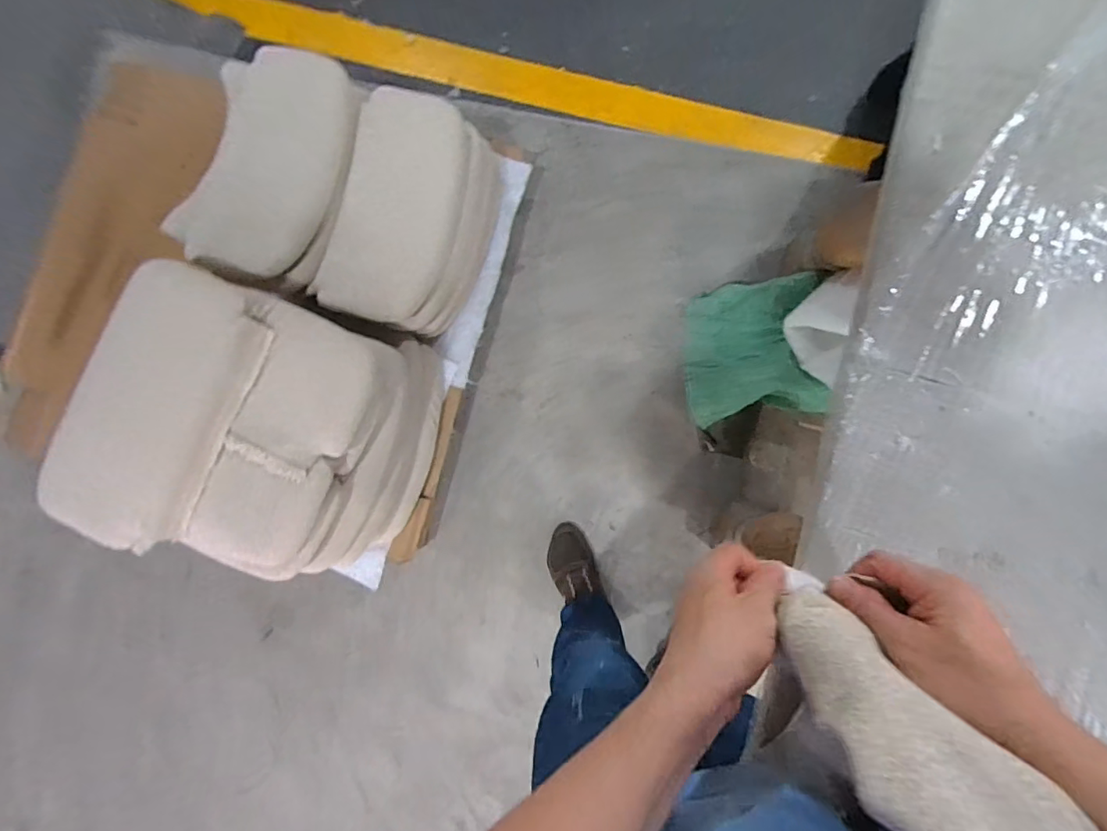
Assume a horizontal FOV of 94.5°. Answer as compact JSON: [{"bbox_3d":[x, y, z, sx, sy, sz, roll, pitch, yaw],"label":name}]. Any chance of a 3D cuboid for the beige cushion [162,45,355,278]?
[{"bbox_3d":[-0.554,-0.492,1.007,0.260,0.116,0.449,20,87,-18],"label":"beige cushion"}]

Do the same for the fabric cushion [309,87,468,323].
[{"bbox_3d":[-0.307,-0.413,1.007,0.221,0.075,0.454,12,86,5],"label":"fabric cushion"}]

